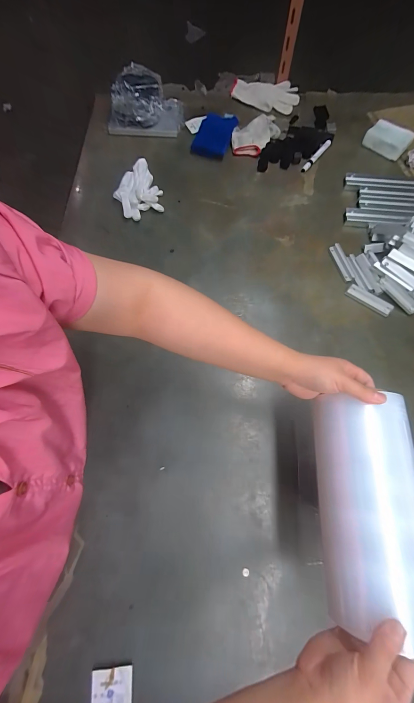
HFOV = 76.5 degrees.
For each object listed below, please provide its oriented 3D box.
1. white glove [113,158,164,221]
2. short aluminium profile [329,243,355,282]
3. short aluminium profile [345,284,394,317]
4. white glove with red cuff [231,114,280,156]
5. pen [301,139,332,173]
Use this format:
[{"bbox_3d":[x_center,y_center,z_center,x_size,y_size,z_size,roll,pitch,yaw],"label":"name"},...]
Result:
[{"bbox_3d":[-0.179,-0.416,0.679,0.116,0.033,0.135,-25,84,-16],"label":"white glove"},{"bbox_3d":[0.319,-0.211,0.620,0.025,0.008,0.100,-12,70,-3],"label":"short aluminium profile"},{"bbox_3d":[0.358,-0.115,0.578,0.100,0.006,0.028,36,74,14],"label":"short aluminium profile"},{"bbox_3d":[0.150,-0.636,0.776,0.090,0.047,0.179,41,76,15],"label":"white glove with red cuff"},{"bbox_3d":[0.316,-0.565,0.754,0.016,0.017,0.143,38,75,14],"label":"pen"}]

